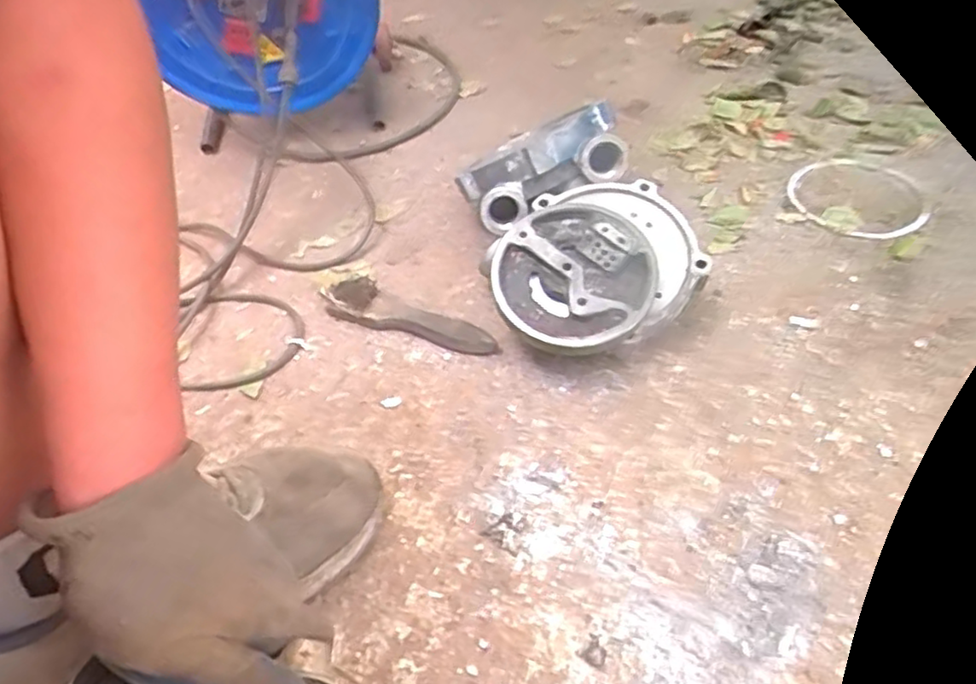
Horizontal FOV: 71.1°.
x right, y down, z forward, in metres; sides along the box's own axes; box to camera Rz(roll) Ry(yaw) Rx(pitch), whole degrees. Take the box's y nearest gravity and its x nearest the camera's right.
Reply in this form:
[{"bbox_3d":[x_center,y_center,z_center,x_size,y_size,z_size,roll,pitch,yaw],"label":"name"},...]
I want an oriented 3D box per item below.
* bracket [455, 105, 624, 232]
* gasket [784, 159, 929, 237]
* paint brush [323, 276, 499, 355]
[{"bbox_3d":[0.054,-0.181,0.698,0.174,0.068,0.096,-24,48,11],"label":"bracket"},{"bbox_3d":[0.401,-0.166,0.749,0.132,0.014,0.132,3,49,8],"label":"gasket"},{"bbox_3d":[-0.078,-0.021,0.672,0.179,0.023,0.046,24,55,24],"label":"paint brush"}]

